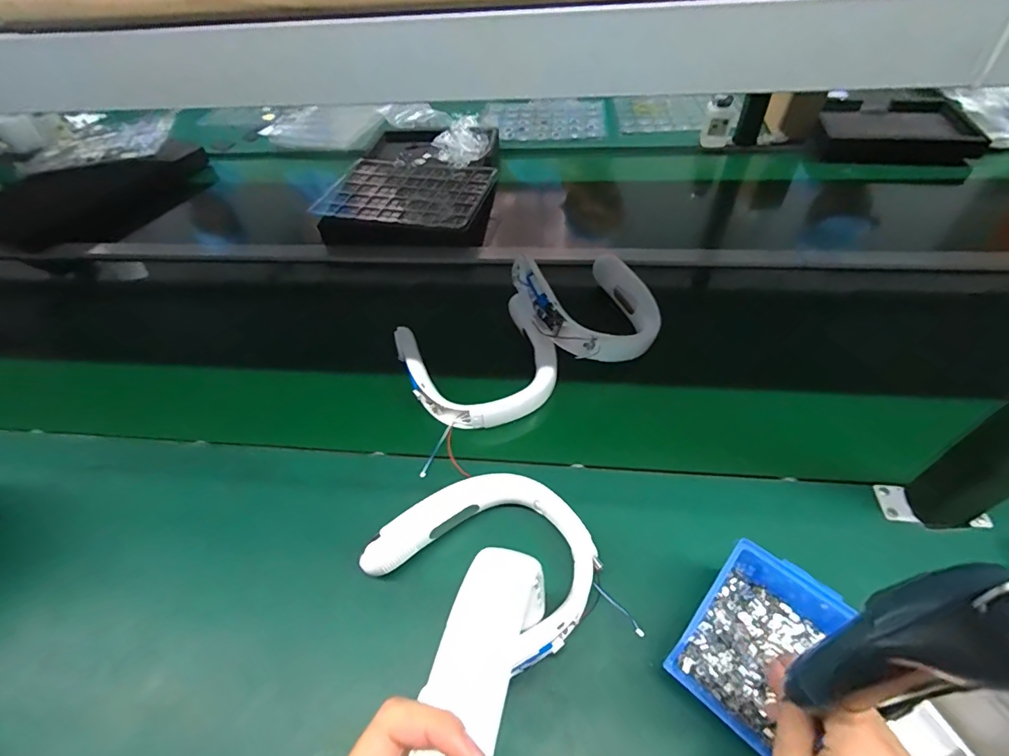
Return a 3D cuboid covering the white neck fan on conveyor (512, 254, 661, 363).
[{"bbox_3d":[0.125,-0.112,0.676,0.181,0.078,0.196,-16,52,-12],"label":"white neck fan on conveyor"}]

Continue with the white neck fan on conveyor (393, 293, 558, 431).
[{"bbox_3d":[-0.035,-0.021,0.645,0.198,0.050,0.182,-15,52,-11],"label":"white neck fan on conveyor"}]

